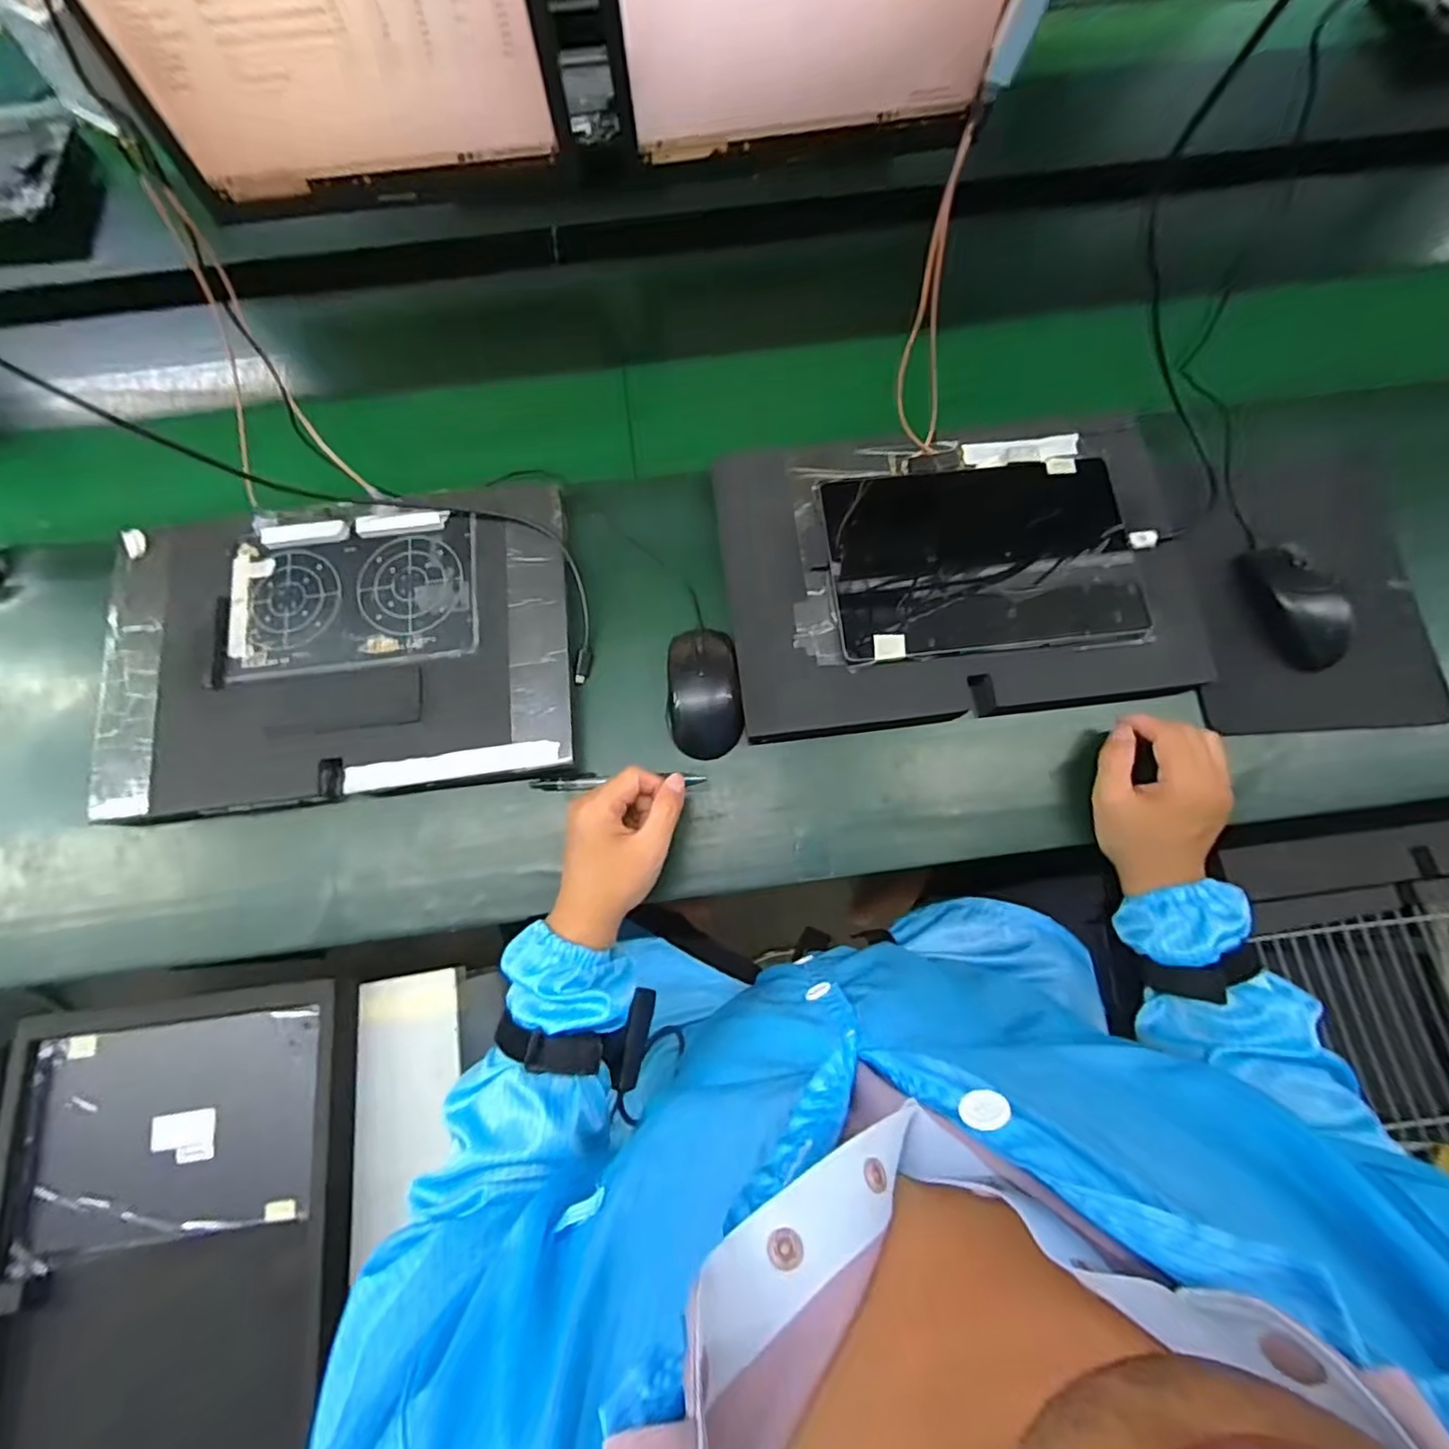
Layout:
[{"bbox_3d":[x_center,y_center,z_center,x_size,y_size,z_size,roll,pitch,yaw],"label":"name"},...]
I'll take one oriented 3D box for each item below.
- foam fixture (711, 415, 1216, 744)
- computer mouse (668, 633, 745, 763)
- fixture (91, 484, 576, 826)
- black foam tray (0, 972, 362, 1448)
[{"bbox_3d":[0.198,-0.135,0.547,0.395,0.041,0.268,-8,74,-1],"label":"foam fixture"},{"bbox_3d":[-0.017,-0.028,0.527,0.059,0.029,0.107,-7,74,-1],"label":"computer mouse"},{"bbox_3d":[-0.328,-0.066,0.540,0.404,0.038,0.264,-8,74,-1],"label":"fixture"},{"bbox_3d":[-0.467,0.451,0.521,0.293,0.043,0.415,-9,74,-2],"label":"black foam tray"}]

